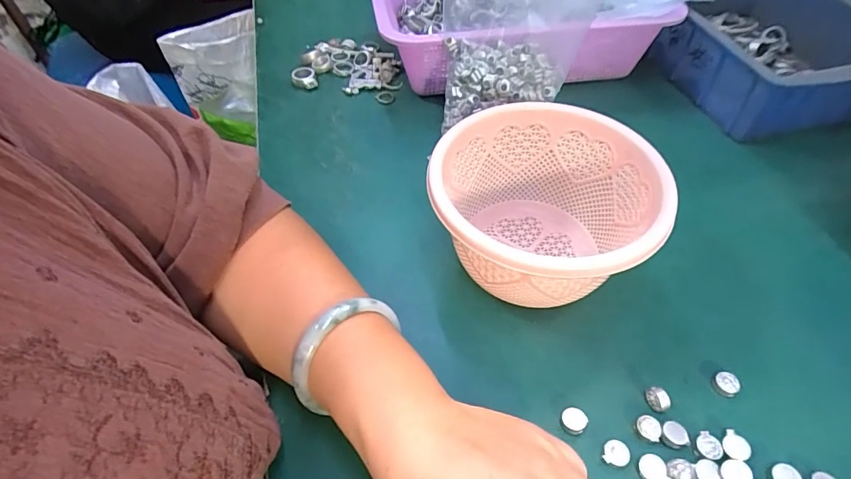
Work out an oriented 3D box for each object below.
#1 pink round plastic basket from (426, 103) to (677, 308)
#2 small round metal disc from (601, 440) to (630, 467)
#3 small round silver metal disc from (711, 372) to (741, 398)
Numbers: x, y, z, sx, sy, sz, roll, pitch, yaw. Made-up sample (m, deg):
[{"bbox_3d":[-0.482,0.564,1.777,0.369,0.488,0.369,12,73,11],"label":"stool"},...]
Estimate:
[{"bbox_3d":[0.078,-0.013,0.314,0.140,0.091,0.141,-1,50,1],"label":"pink round plastic basket"},{"bbox_3d":[0.108,0.121,0.257,0.013,0.004,0.014,-1,50,1],"label":"small round metal disc"},{"bbox_3d":[0.187,0.090,0.282,0.014,0.008,0.014,-1,50,1],"label":"small round silver metal disc"}]

